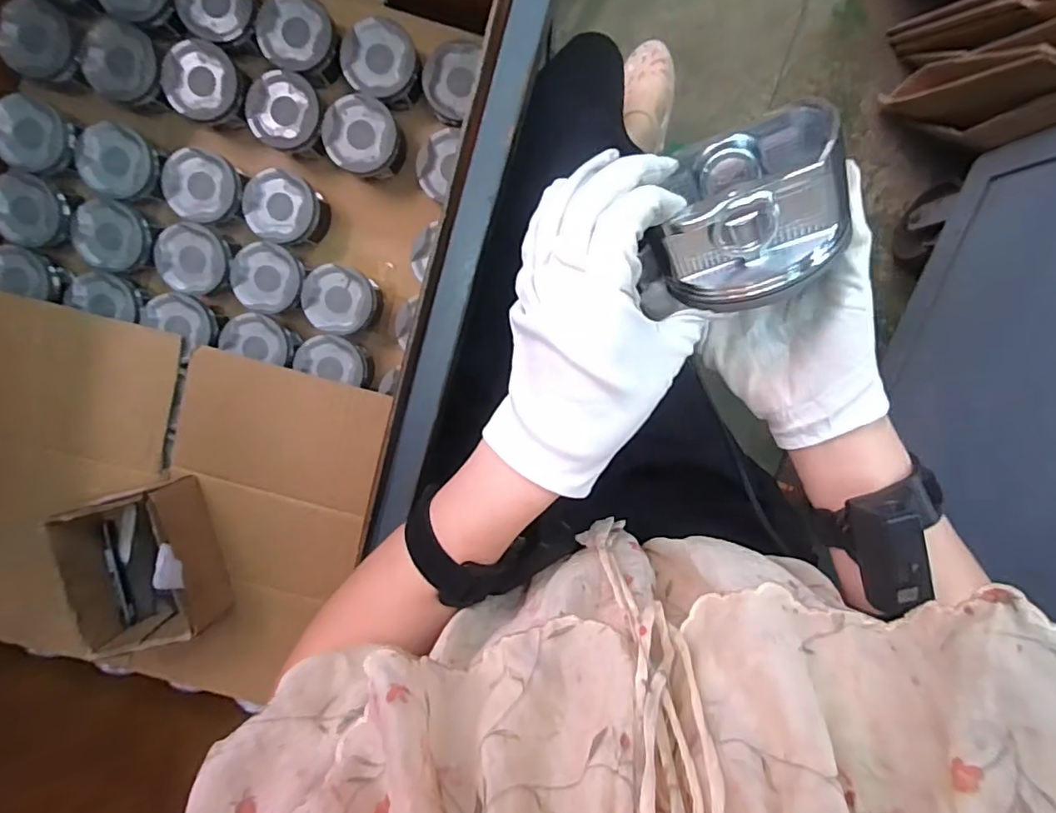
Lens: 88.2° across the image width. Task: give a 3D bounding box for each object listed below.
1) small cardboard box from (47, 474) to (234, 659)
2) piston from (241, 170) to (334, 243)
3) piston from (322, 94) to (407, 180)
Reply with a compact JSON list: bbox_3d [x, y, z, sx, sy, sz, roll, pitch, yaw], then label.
[{"bbox_3d":[-0.518,0.210,0.740,0.165,0.117,0.201,-11,98,2],"label":"small cardboard box"},{"bbox_3d":[-0.330,-0.268,0.743,0.102,0.063,0.093,34,97,-5],"label":"piston"},{"bbox_3d":[-0.215,-0.351,0.712,0.089,0.056,0.095,0,99,0],"label":"piston"}]

